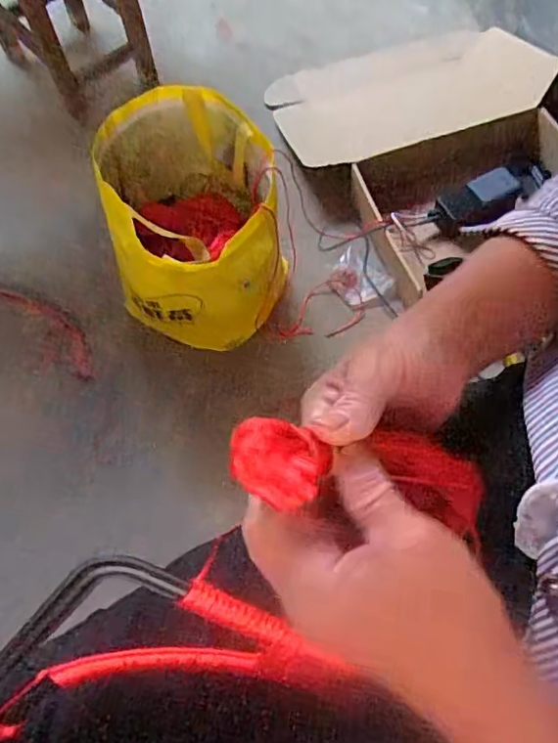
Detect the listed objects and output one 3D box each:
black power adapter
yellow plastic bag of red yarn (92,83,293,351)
[{"bbox_3d":[0.323,-0.280,0.875,0.152,0.030,0.048,-18,68,7],"label":"black power adapter"},{"bbox_3d":[-0.105,-0.191,0.769,0.211,0.244,0.240,-15,65,-4],"label":"yellow plastic bag of red yarn"}]

